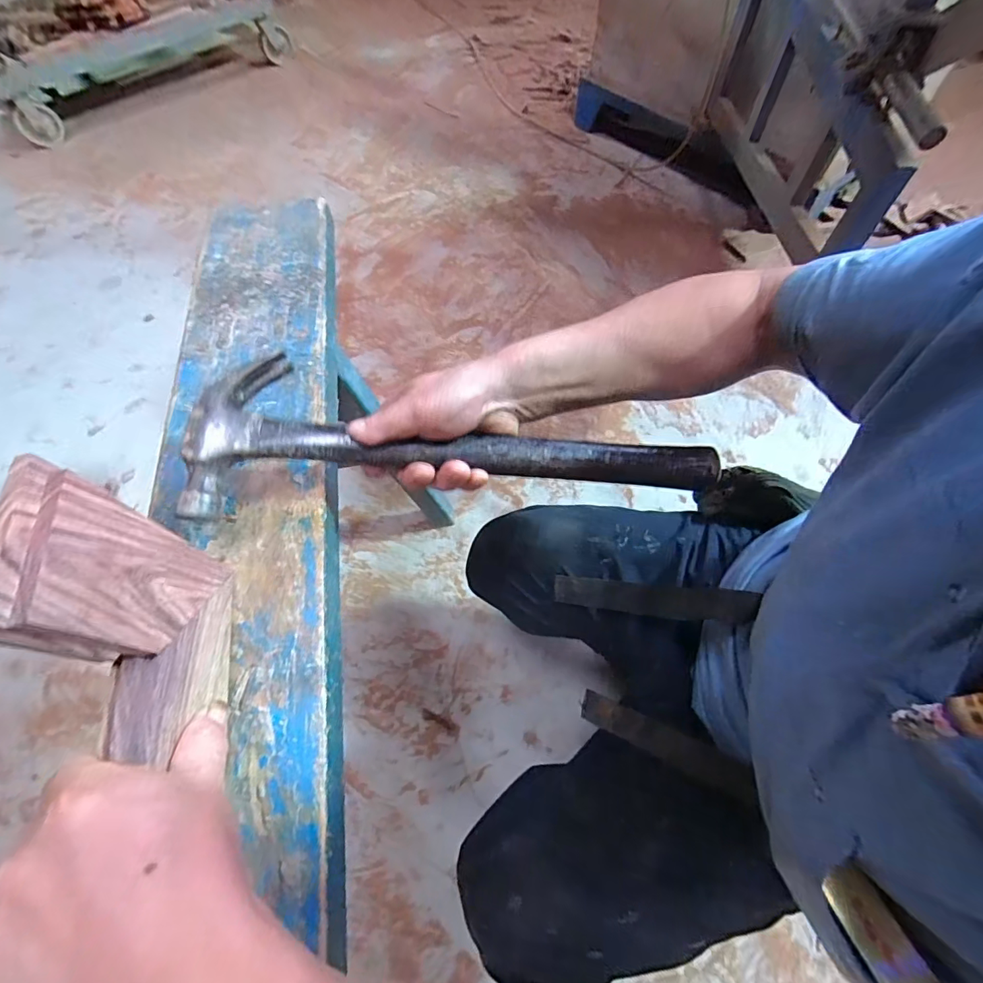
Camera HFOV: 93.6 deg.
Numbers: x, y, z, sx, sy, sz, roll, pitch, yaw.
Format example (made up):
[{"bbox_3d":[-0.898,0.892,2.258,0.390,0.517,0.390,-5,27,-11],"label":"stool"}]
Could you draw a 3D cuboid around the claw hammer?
[{"bbox_3d":[-0.017,-0.033,0.361,0.399,0.032,0.117,3,62,-6],"label":"claw hammer"}]

